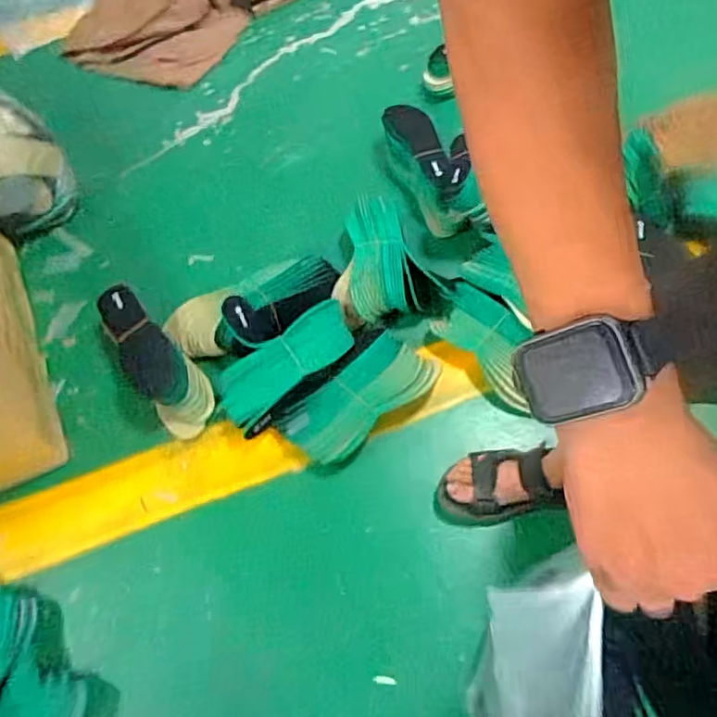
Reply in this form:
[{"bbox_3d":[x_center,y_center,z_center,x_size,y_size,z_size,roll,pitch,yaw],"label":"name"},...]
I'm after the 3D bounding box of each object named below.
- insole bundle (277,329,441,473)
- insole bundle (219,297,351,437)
[{"bbox_3d":[0.008,0.063,1.043,0.283,0.075,0.133,-42,68,-16],"label":"insole bundle"},{"bbox_3d":[-0.117,0.008,1.063,0.278,0.061,0.122,-39,67,-15],"label":"insole bundle"}]

